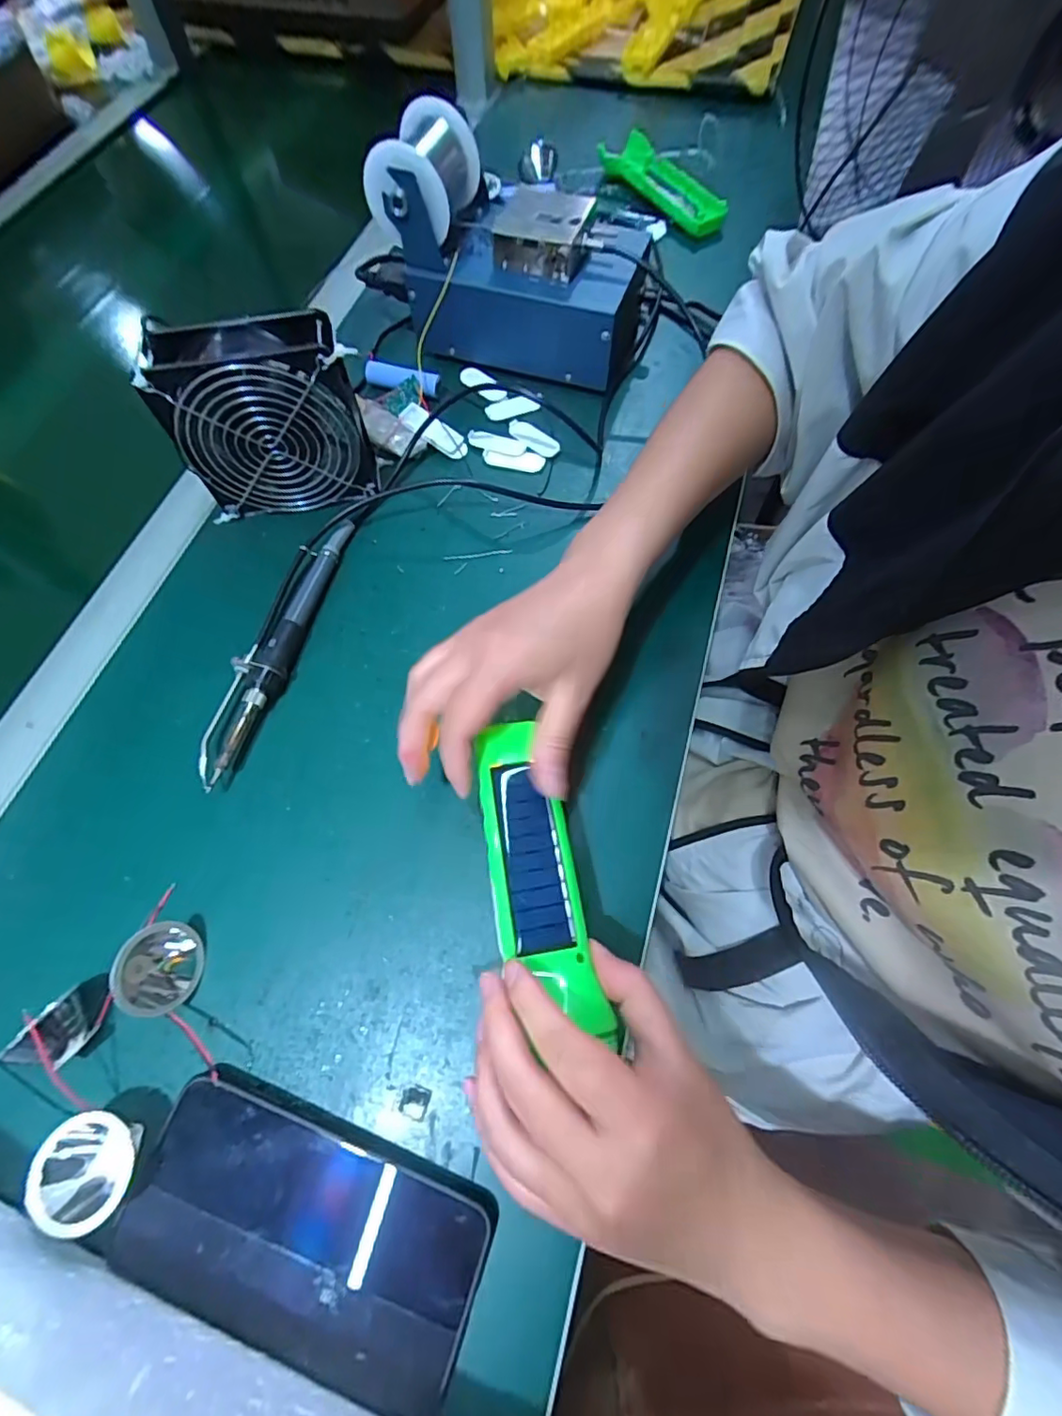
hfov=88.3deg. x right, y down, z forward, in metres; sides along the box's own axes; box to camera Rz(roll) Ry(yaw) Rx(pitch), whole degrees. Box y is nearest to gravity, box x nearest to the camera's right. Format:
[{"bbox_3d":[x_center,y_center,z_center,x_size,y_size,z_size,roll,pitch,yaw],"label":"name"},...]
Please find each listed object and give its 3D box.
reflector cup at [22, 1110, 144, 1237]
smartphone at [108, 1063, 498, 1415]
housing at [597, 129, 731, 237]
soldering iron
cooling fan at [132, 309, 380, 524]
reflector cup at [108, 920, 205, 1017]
[{"bbox_3d":[-0.209,0.216,0.256,0.039,0.022,0.043,14,54,-29],"label":"reflector cup"},{"bbox_3d":[-0.105,0.244,0.256,0.164,0.014,0.082,18,68,7],"label":"smartphone"},{"bbox_3d":[0.141,-0.548,0.569,0.063,0.028,0.161,-29,70,-12],"label":"housing"},{"bbox_3d":[-0.177,-0.048,0.383,0.033,0.020,0.209,13,67,5],"label":"soldering iron"},{"bbox_3d":[-0.183,-0.202,0.390,0.121,0.122,0.046,-10,67,-5],"label":"cooling fan"},{"bbox_3d":[-0.196,0.138,0.292,0.043,0.034,0.040,28,69,11],"label":"reflector cup"}]

